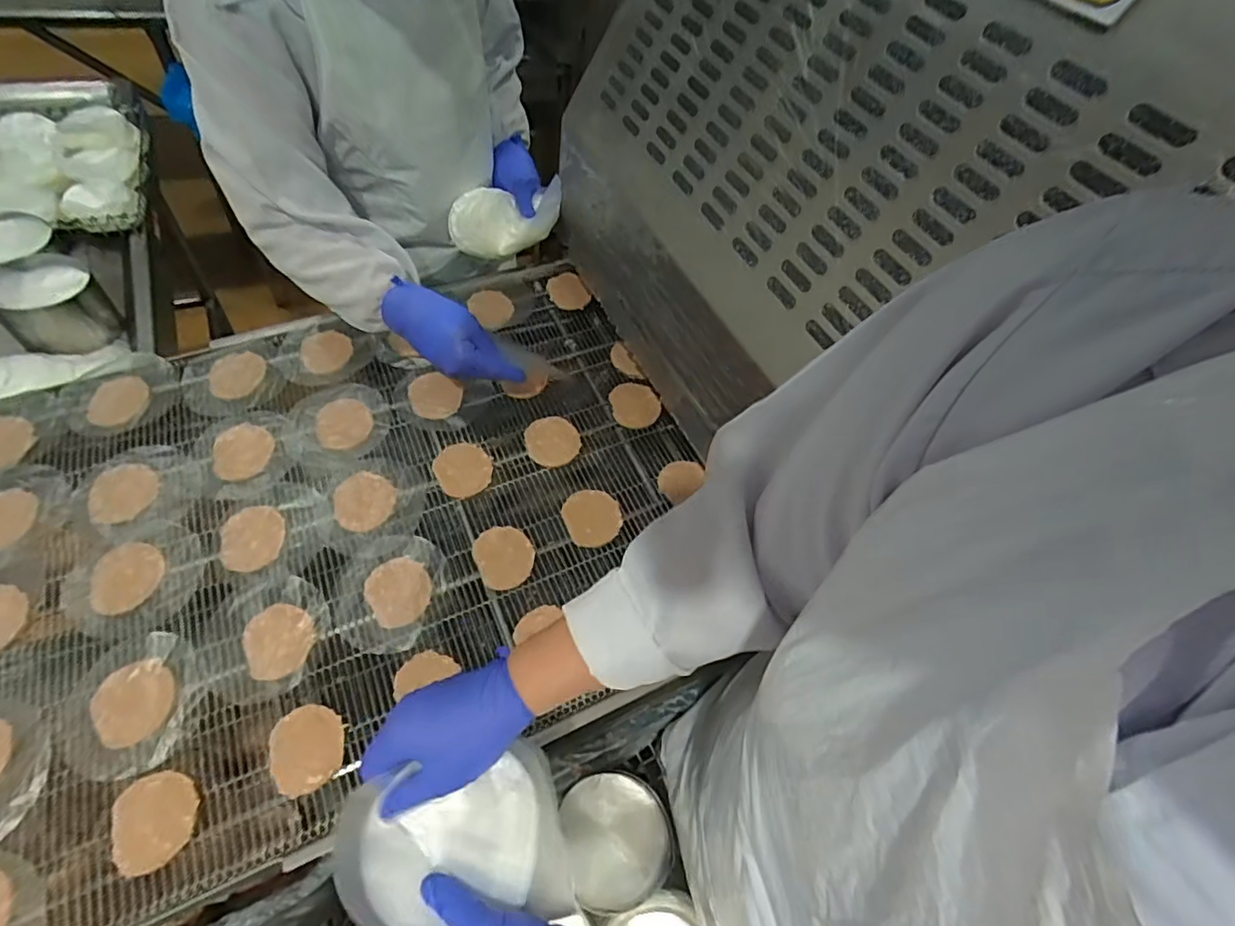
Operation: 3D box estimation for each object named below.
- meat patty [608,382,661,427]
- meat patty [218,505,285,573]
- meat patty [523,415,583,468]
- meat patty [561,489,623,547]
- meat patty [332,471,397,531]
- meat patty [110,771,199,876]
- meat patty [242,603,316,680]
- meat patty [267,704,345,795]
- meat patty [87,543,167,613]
[{"bbox_3d":[0.023,-0.077,0.733,0.062,0.014,0.066,-1,54,1],"label":"meat patty"},{"bbox_3d":[-0.395,0.079,0.603,0.062,0.007,0.072,-13,55,-8],"label":"meat patty"},{"bbox_3d":[-0.081,-0.028,0.699,0.067,0.006,0.064,28,70,3],"label":"meat patty"},{"bbox_3d":[-0.029,0.060,0.647,0.064,0.010,0.066,-1,54,1],"label":"meat patty"},{"bbox_3d":[-0.290,0.042,0.641,0.066,0.011,0.067,-1,54,1],"label":"meat patty"},{"bbox_3d":[-0.388,0.298,0.468,0.061,0.009,0.070,-23,57,-14],"label":"meat patty"},{"bbox_3d":[-0.333,0.172,0.548,0.062,0.012,0.066,-28,58,-17],"label":"meat patty"},{"bbox_3d":[-0.280,0.256,0.504,0.068,0.009,0.064,31,61,22],"label":"meat patty"},{"bbox_3d":[-0.500,0.116,0.571,0.061,0.004,0.071,16,55,-8],"label":"meat patty"}]

